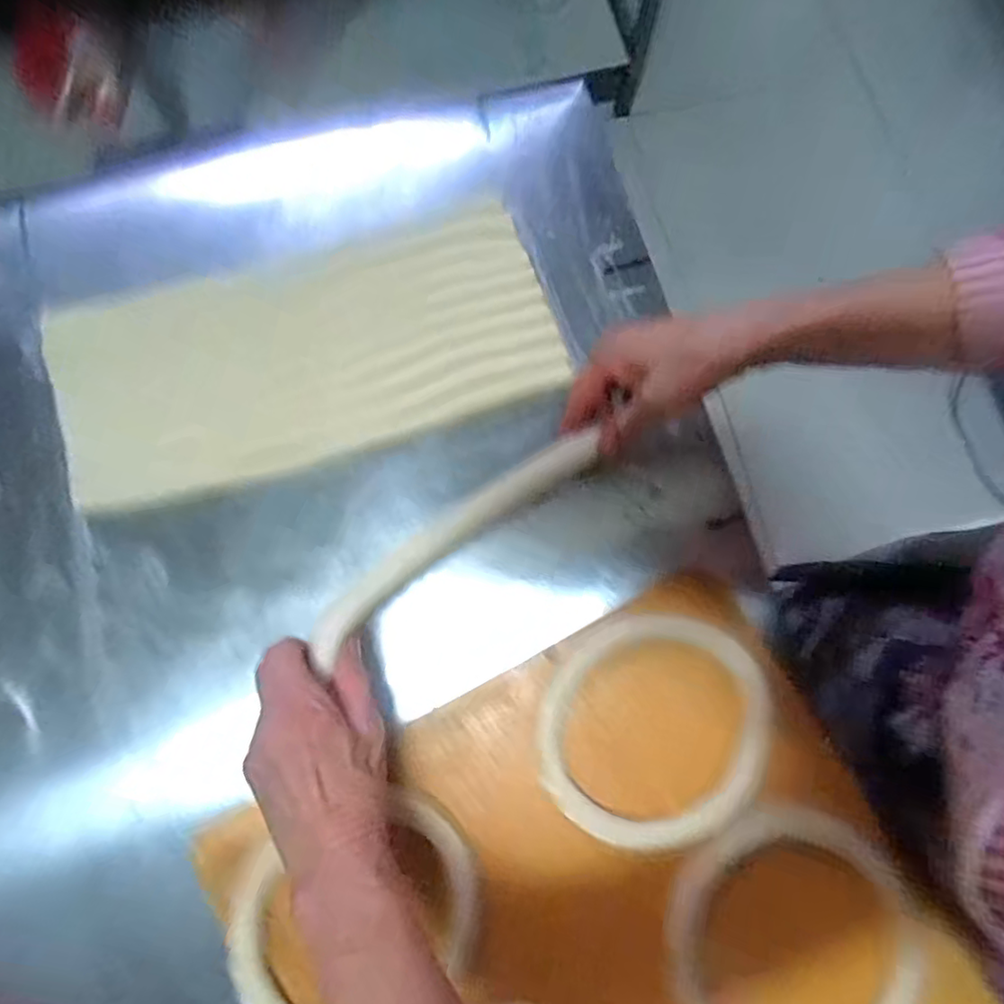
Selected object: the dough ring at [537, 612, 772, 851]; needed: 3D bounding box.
[{"bbox_3d":[0.110,0.160,0.440,0.155,0.011,0.161,0,80,0],"label":"dough ring"}]

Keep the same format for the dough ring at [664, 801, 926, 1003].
[{"bbox_3d":[0.195,0.294,0.411,0.167,0.014,0.160,-34,81,-7],"label":"dough ring"}]

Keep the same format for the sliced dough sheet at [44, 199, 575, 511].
[{"bbox_3d":[-0.153,-0.122,0.493,0.379,0.018,0.173,-16,80,-3],"label":"sliced dough sheet"}]

